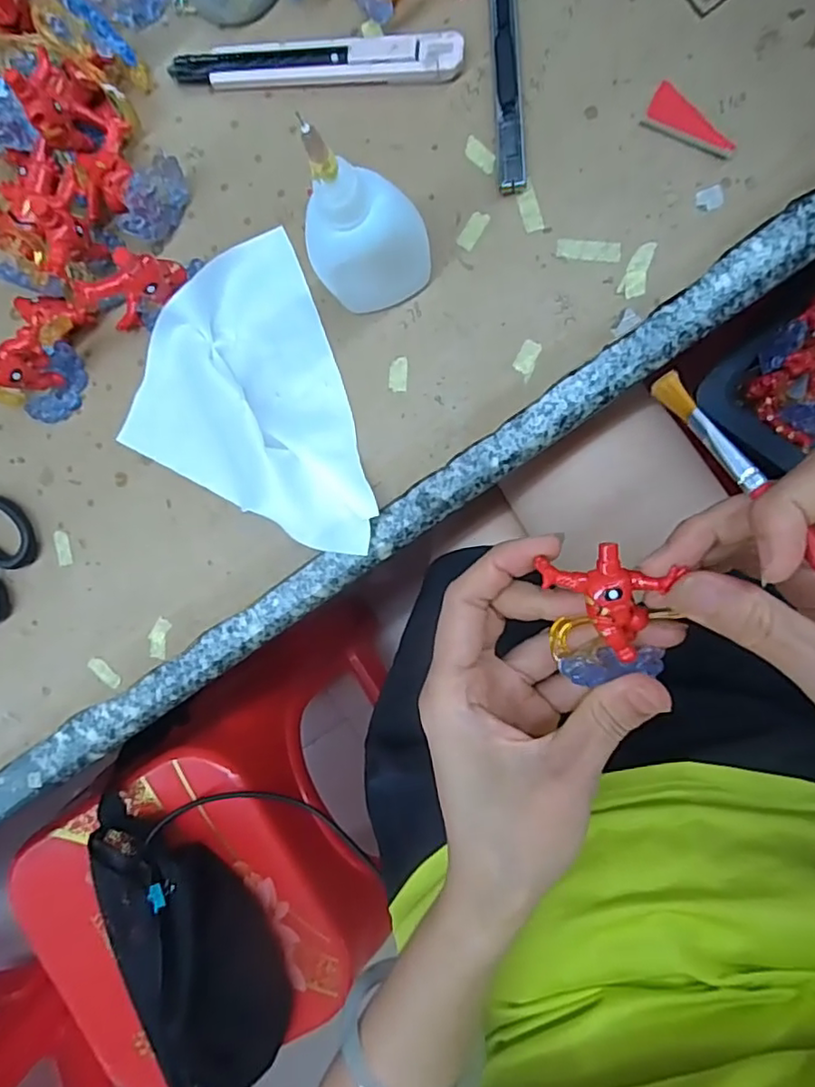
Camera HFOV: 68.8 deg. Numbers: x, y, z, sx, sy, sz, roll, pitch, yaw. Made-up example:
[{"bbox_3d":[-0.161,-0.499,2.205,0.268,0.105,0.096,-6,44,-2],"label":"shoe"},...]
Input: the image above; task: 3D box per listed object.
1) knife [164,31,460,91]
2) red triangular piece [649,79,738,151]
[{"bbox_3d":[-0.042,-0.210,0.257,0.130,0.009,0.016,6,97,6],"label":"knife"},{"bbox_3d":[0.112,-0.166,0.237,0.038,0.006,0.012,44,99,1],"label":"red triangular piece"}]

